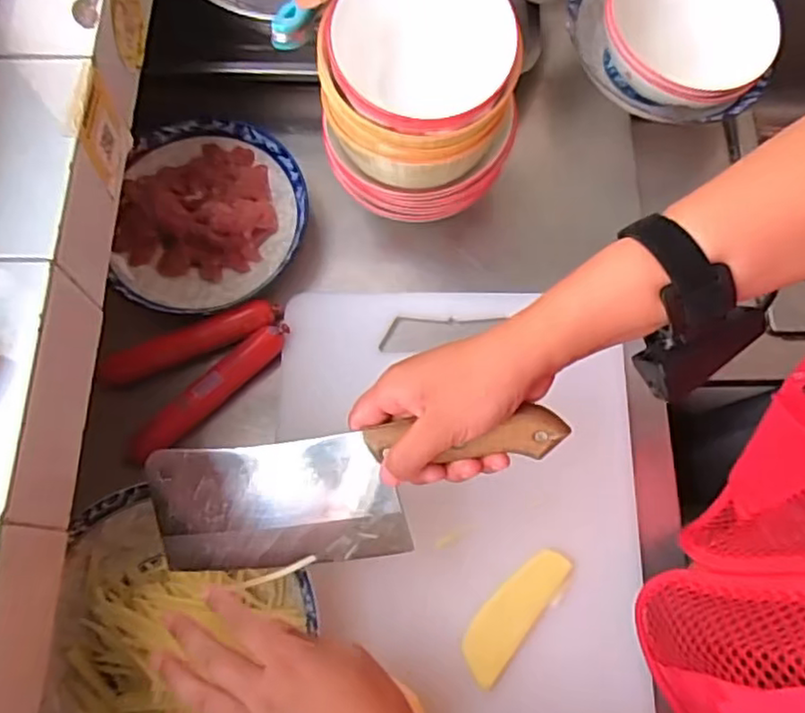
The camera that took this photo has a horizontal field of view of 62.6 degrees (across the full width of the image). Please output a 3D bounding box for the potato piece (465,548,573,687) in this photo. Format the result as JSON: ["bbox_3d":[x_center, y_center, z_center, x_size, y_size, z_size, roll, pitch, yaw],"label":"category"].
[{"bbox_3d":[0.085,0.196,0.512,0.035,0.010,0.110,37,76,11],"label":"potato piece"}]

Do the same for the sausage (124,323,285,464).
[{"bbox_3d":[-0.164,0.031,0.558,0.167,0.026,0.036,-37,76,-11],"label":"sausage"}]

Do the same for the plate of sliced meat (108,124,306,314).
[{"bbox_3d":[-0.174,-0.127,0.601,0.167,0.025,0.184,7,73,2],"label":"plate of sliced meat"}]

